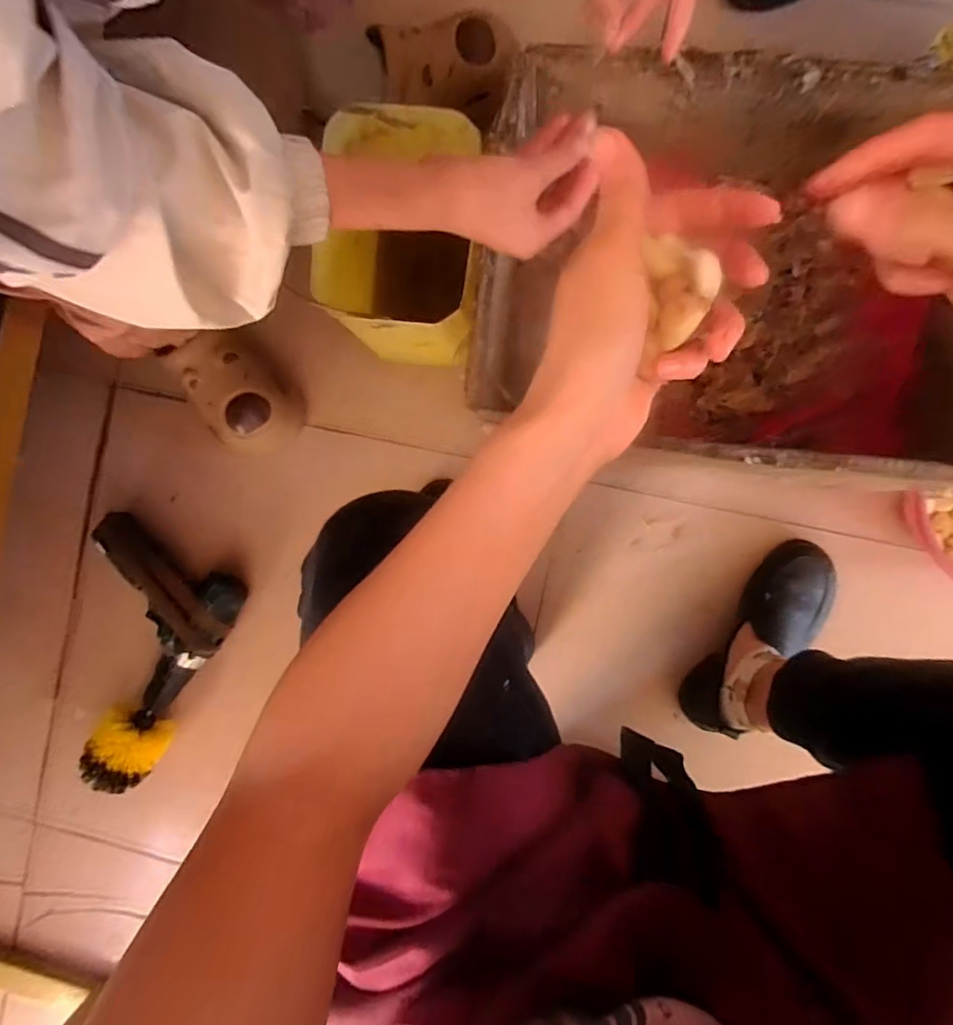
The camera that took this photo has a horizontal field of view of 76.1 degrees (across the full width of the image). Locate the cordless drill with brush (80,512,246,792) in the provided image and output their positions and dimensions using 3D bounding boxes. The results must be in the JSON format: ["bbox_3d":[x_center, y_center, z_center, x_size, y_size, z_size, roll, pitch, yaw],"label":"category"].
[{"bbox_3d":[-0.431,0.178,0.755,0.205,0.071,0.295,27,94,3],"label":"cordless drill with brush"}]

